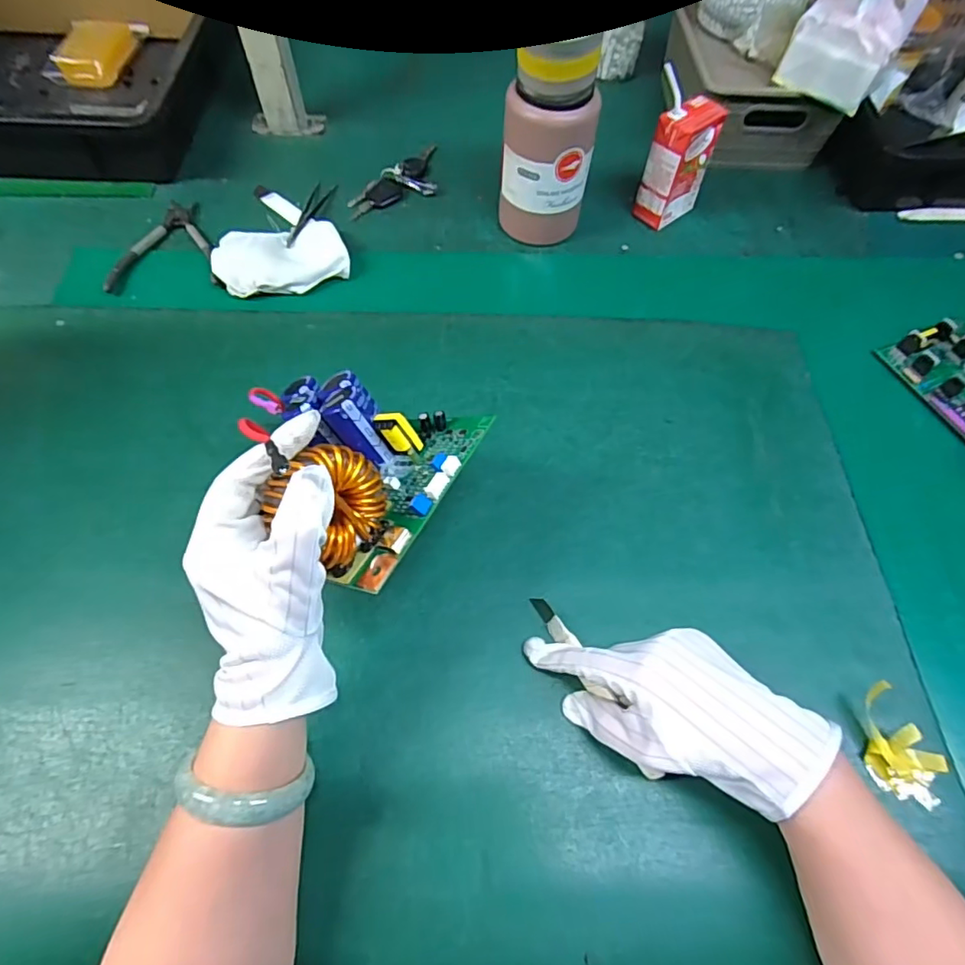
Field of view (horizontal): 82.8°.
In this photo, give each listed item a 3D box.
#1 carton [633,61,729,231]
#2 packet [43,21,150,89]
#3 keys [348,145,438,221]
[{"bbox_3d":[0.208,-0.345,0.569,0.070,0.142,0.041,-32,67,-17],"label":"carton"},{"bbox_3d":[-0.506,-0.563,0.721,0.082,0.033,0.122,8,62,3],"label":"packet"},{"bbox_3d":[-0.090,-0.347,0.634,0.057,0.017,0.148,39,67,17],"label":"keys"}]

